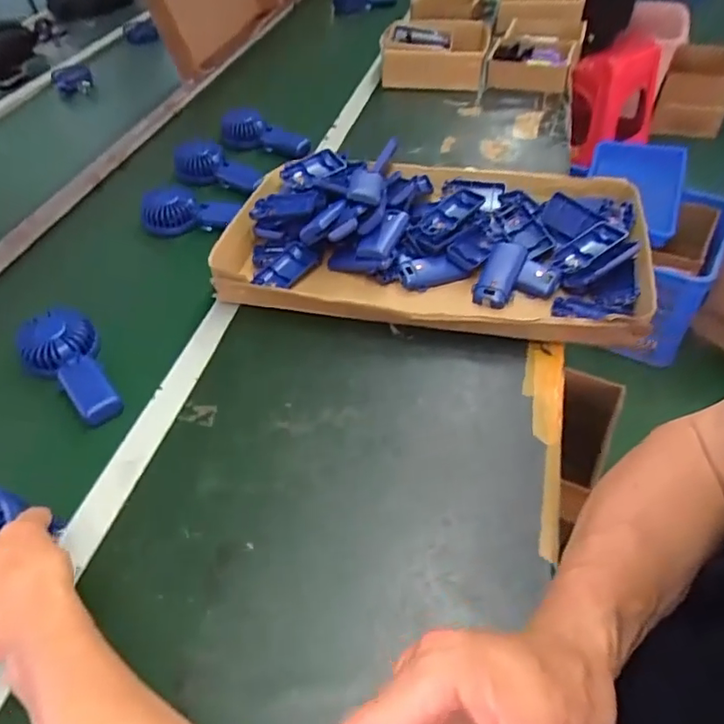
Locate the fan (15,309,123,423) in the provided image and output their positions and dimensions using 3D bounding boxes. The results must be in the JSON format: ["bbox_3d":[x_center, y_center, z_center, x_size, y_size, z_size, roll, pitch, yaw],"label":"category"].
[{"bbox_3d":[-0.345,0.003,0.663,0.086,0.044,0.183,-32,52,-22],"label":"fan"}]

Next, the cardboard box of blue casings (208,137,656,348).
[{"bbox_3d":[0.092,-0.171,0.730,0.510,0.081,0.325,7,49,13],"label":"cardboard box of blue casings"}]

